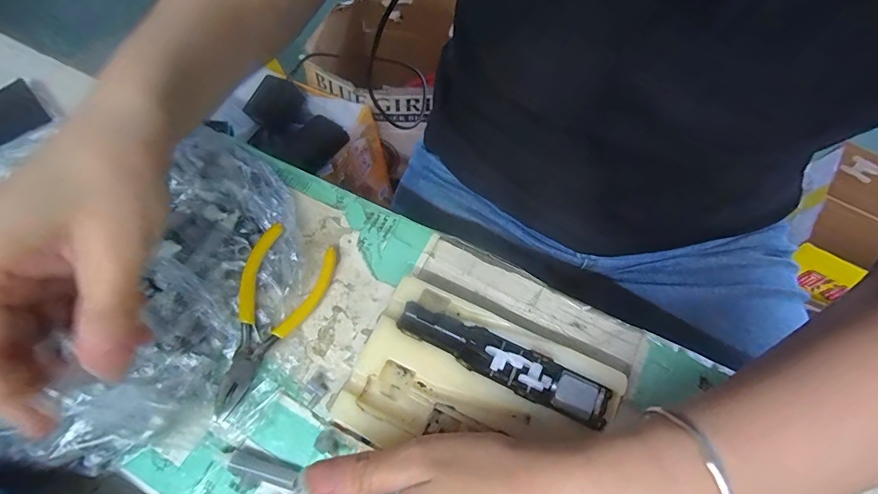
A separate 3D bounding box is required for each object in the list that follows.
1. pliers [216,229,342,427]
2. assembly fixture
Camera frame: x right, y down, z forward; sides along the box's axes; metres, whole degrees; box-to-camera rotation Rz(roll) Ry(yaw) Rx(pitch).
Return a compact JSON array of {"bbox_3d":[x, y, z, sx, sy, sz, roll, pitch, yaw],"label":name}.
[{"bbox_3d":[-0.106,0.043,0.248,0.051,0.009,0.110,30,69,-18],"label":"pliers"},{"bbox_3d":[0.021,0.080,0.227,0.133,0.028,0.086,23,69,11],"label":"assembly fixture"}]

